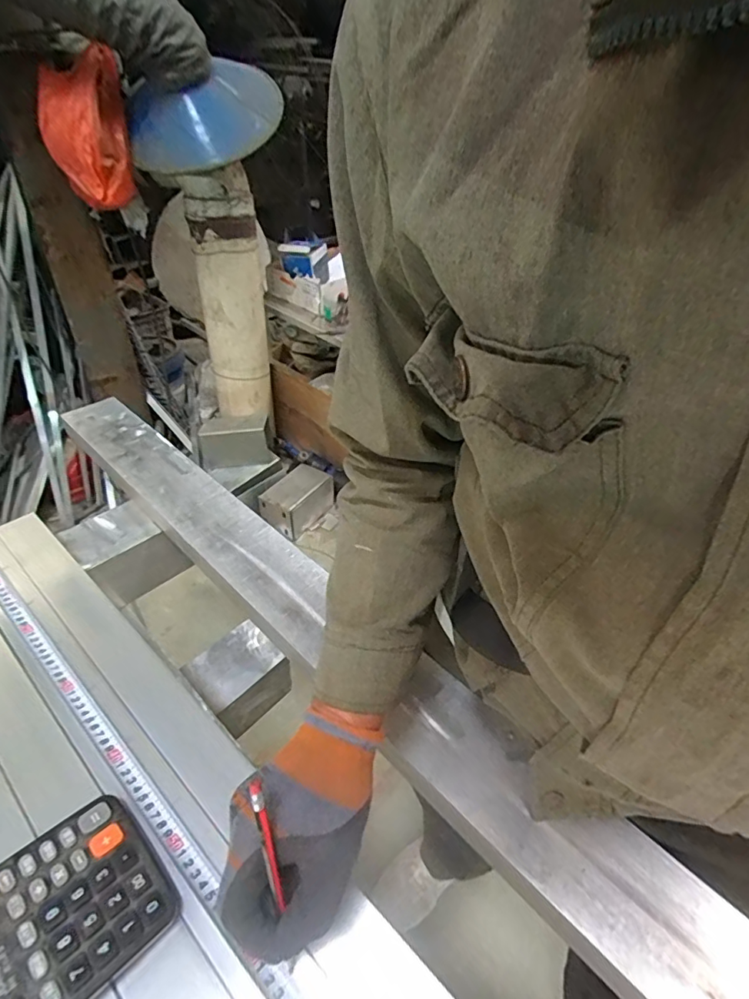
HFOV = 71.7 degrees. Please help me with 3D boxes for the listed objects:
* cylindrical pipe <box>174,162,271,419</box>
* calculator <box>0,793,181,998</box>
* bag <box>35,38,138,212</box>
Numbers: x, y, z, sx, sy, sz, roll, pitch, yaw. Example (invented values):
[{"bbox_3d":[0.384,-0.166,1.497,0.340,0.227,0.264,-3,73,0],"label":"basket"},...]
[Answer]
[{"bbox_3d":[-0.464,-0.628,1.706,0.215,0.731,0.184,-7,40,-11],"label":"cylindrical pipe"},{"bbox_3d":[-0.229,0.291,0.359,0.115,0.030,0.141,33,49,32],"label":"calculator"},{"bbox_3d":[-0.728,-0.920,1.311,0.203,0.307,0.212,-12,41,-16],"label":"bag"}]

